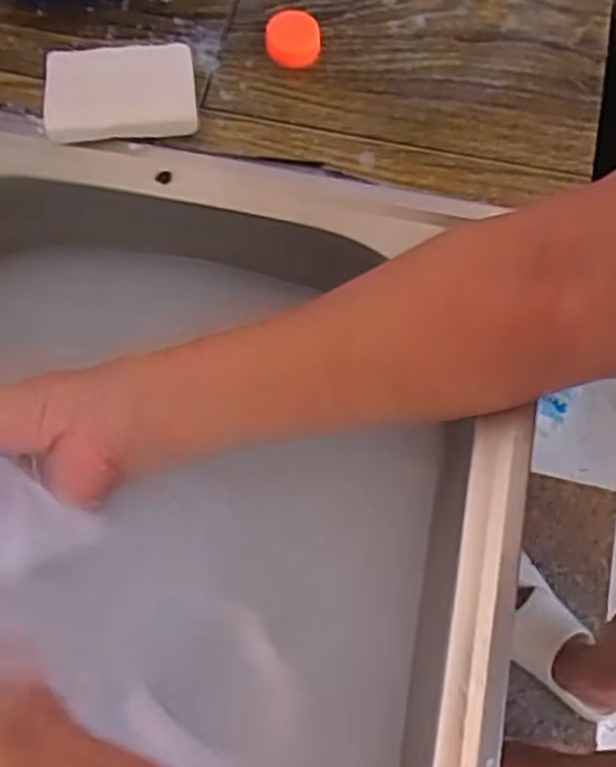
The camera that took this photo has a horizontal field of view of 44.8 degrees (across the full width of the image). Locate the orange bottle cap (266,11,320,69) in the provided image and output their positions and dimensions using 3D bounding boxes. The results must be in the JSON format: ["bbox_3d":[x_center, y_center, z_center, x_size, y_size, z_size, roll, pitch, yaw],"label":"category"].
[{"bbox_3d":[-0.009,-0.201,0.433,0.031,0.015,0.031,0,70,-1],"label":"orange bottle cap"}]

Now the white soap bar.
[{"bbox_3d":[-0.102,-0.159,0.411,0.079,0.018,0.057,-4,70,-3],"label":"white soap bar"}]

